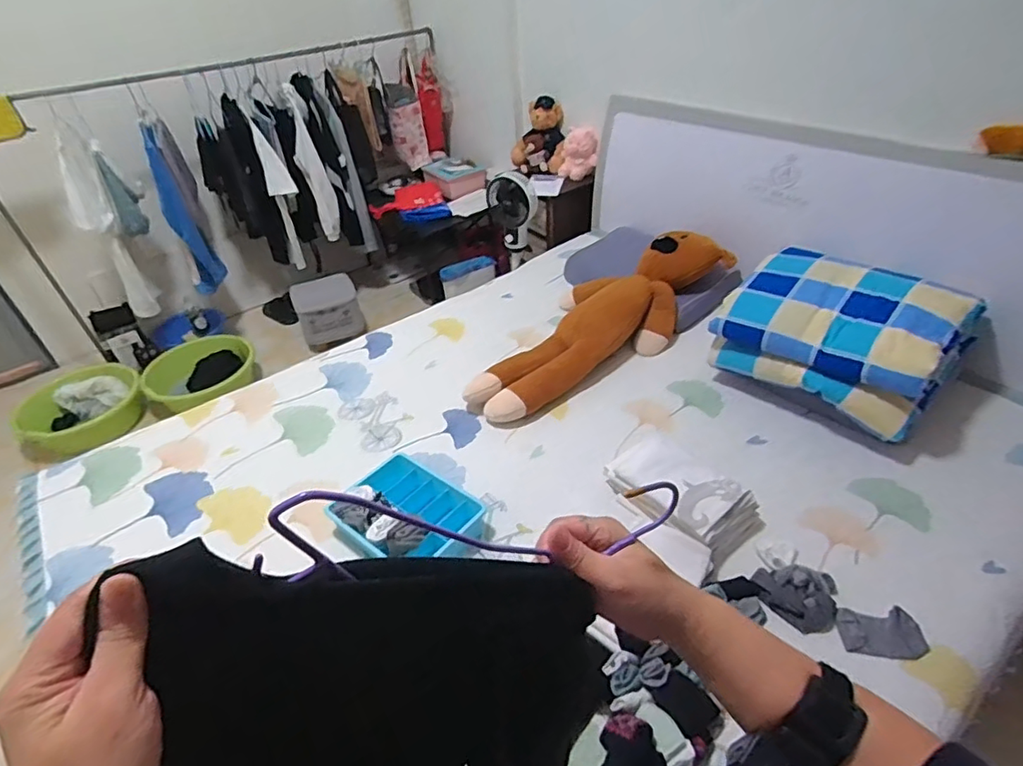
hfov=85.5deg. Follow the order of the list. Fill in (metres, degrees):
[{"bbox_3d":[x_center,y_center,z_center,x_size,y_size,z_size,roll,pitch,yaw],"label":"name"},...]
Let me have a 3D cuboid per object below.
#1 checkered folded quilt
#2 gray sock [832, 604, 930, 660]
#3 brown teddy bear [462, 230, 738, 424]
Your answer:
[{"bbox_3d":[0.867,-0.143,1.482,0.357,0.245,0.530,-32,46,-30],"label":"checkered folded quilt"},{"bbox_3d":[0.699,0.474,1.046,0.152,0.024,0.089,-4,40,3],"label":"gray sock"},{"bbox_3d":[0.232,-0.231,1.793,0.941,0.230,0.426,-30,45,-26],"label":"brown teddy bear"}]

